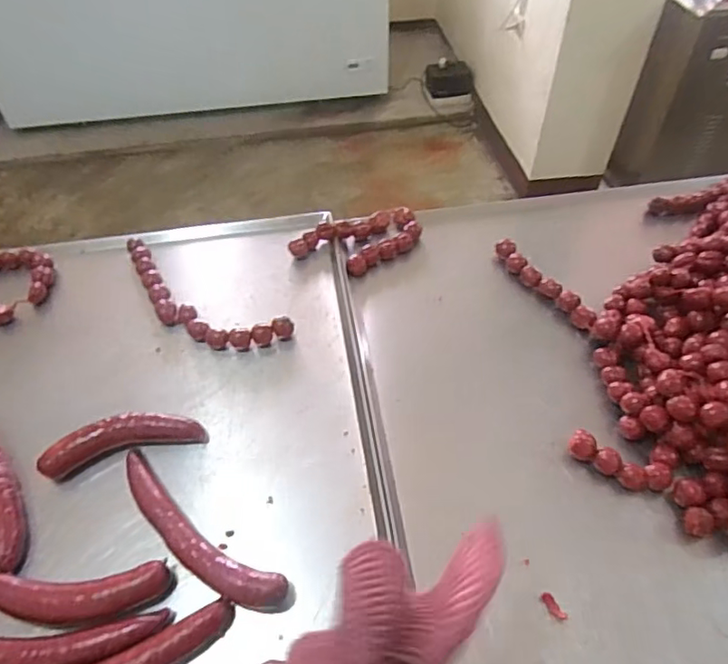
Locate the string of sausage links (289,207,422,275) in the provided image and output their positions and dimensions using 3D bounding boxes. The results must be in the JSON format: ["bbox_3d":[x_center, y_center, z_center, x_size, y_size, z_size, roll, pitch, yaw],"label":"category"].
[{"bbox_3d":[-0.007,-0.170,1.055,0.236,0.038,0.136,-33,57,-24],"label":"string of sausage links"}]

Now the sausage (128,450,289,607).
[{"bbox_3d":[-0.213,0.245,0.692,0.279,0.044,0.057,30,57,24],"label":"sausage"}]

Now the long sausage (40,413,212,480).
[{"bbox_3d":[-0.333,0.150,0.787,0.216,0.039,0.064,-13,51,-10],"label":"long sausage"}]

